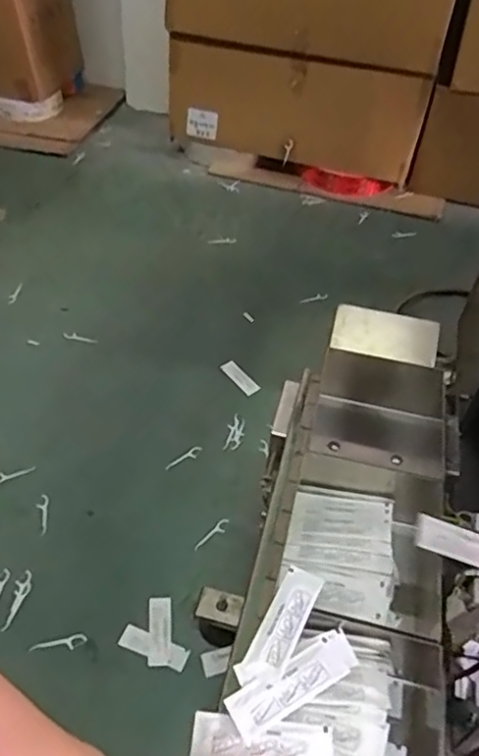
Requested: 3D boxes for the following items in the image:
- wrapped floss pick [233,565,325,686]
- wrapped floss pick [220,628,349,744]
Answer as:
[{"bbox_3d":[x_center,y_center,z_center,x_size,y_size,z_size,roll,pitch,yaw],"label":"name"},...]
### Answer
[{"bbox_3d":[0.032,0.186,0.451,0.031,0.010,0.099,23,48,17],"label":"wrapped floss pick"},{"bbox_3d":[0.038,0.217,0.424,0.101,0.008,0.030,-18,58,-30],"label":"wrapped floss pick"}]

